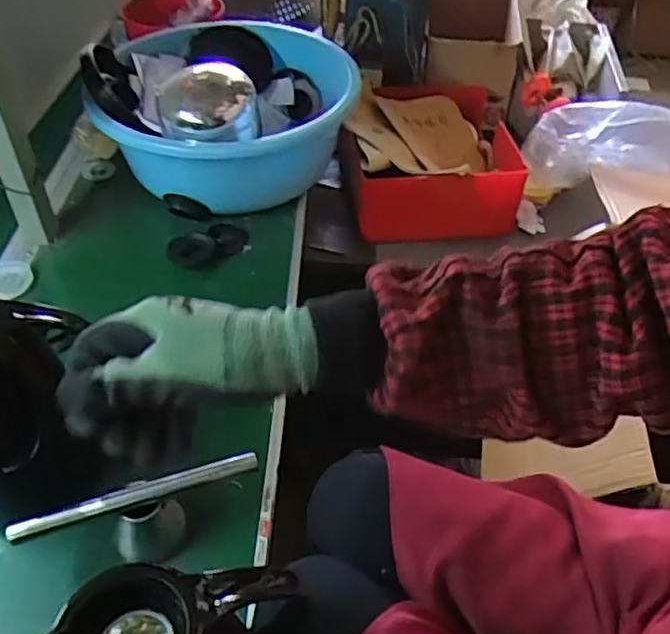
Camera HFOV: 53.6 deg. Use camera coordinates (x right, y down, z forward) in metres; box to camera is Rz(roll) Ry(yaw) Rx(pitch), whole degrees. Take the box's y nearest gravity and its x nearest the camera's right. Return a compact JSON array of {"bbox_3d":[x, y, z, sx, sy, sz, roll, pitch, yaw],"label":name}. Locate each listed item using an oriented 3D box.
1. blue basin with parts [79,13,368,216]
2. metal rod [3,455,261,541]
[{"bbox_3d":[-0.143,-0.273,0.895,0.312,0.192,0.328,1,45,-1],"label":"blue basin with parts"},{"bbox_3d":[-0.161,0.145,0.546,0.197,0.017,0.014,-15,48,-16],"label":"metal rod"}]

